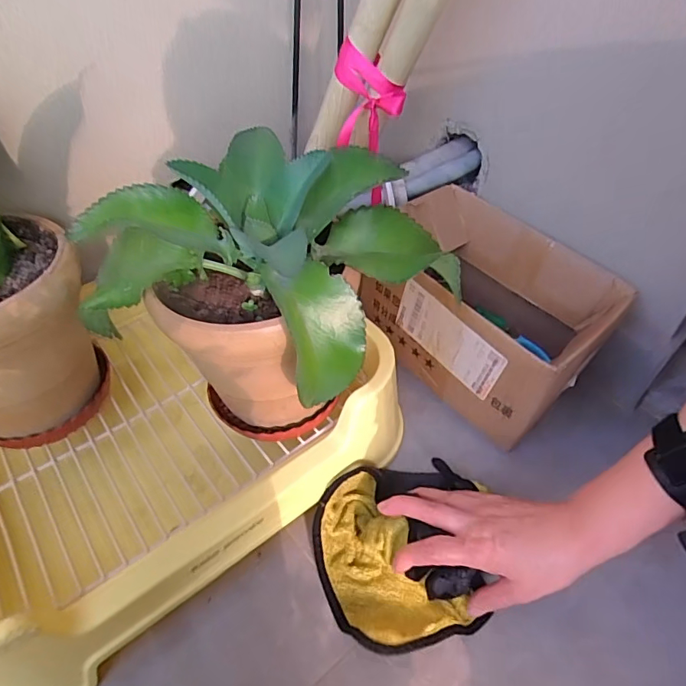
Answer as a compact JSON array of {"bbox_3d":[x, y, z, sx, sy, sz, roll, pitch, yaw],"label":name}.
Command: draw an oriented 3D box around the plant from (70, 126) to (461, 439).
[{"bbox_3d":[-0.057,-0.033,0.413,0.265,0.223,0.161,12,47,11],"label":"plant"}]

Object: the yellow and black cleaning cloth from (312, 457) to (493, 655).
[{"bbox_3d":[0.046,0.179,0.434,0.141,0.044,0.158,2,47,2],"label":"yellow and black cleaning cloth"}]

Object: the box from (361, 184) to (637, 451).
[{"bbox_3d":[0.158,-0.041,0.538,0.159,0.149,0.219,-33,54,-28],"label":"box"}]

